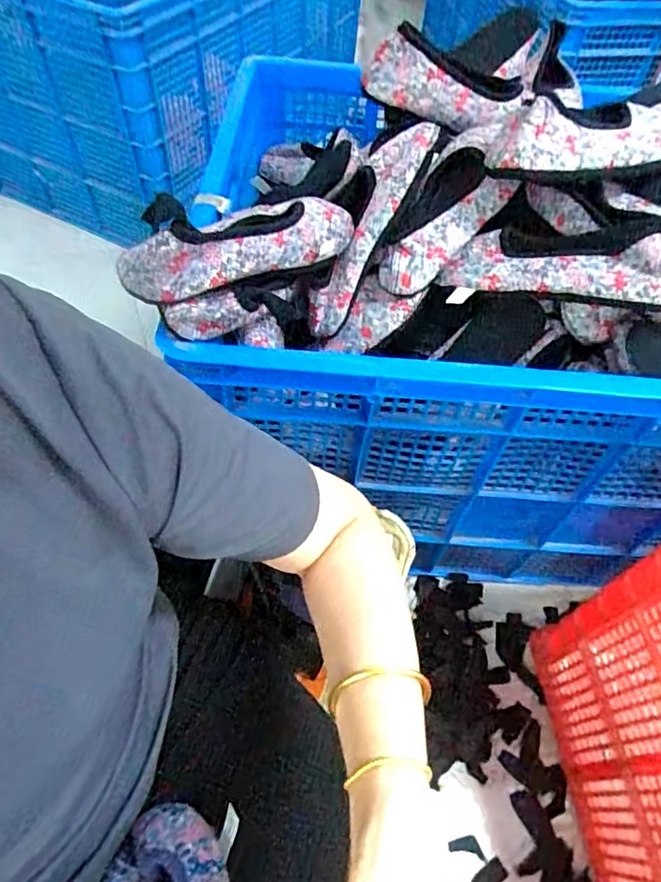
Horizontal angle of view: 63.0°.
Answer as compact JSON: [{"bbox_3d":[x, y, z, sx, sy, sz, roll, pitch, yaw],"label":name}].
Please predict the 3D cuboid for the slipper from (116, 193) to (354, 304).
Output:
[{"bbox_3d":[-0.074,-0.195,0.501,0.070,0.076,0.247,41,49,22],"label":"slipper"}]

